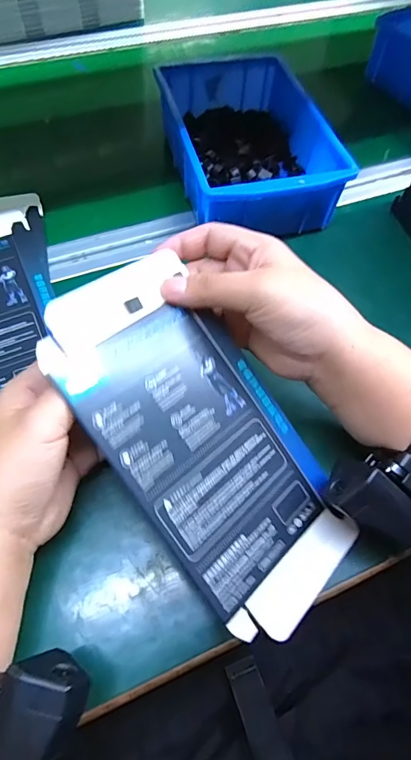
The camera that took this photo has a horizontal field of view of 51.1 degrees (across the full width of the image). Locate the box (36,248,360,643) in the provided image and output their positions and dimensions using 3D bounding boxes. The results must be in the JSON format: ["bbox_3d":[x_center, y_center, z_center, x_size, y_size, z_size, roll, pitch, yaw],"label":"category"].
[{"bbox_3d":[0.003,0.036,0.250,0.107,0.004,0.220,-37,94,-31],"label":"box"}]

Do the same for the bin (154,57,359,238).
[{"bbox_3d":[0.036,-0.221,0.413,0.127,0.072,0.199,-12,63,-10],"label":"bin"}]

